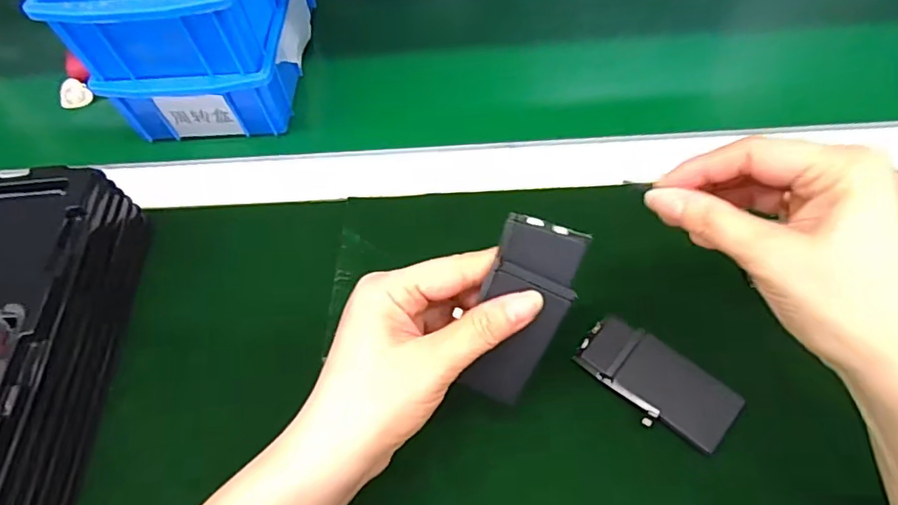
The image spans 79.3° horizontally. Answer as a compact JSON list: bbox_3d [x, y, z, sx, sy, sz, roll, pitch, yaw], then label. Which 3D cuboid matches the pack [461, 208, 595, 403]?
[{"bbox_3d":[0.035,0.029,0.257,0.039,0.005,0.090,13,103,-7],"label":"pack"}]

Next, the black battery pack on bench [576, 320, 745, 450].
[{"bbox_3d":[0.115,0.070,0.302,0.085,0.009,0.042,38,68,23],"label":"black battery pack on bench"}]

